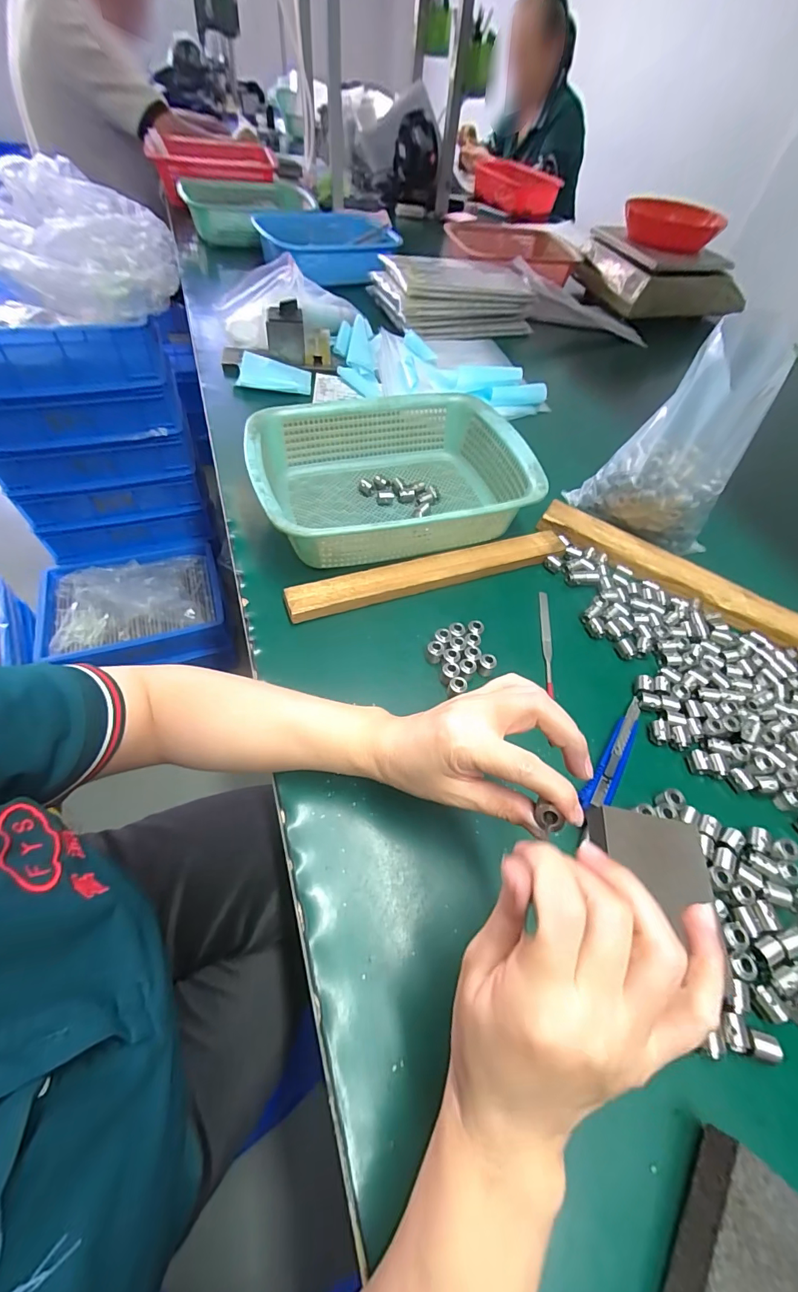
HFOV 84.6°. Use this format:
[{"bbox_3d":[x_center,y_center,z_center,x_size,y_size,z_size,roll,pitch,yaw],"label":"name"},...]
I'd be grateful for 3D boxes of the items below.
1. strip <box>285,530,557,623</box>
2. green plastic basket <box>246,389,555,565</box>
[{"bbox_3d":[0.037,-0.078,0.457,0.305,0.019,0.033,-16,58,-15],"label":"strip"},{"bbox_3d":[-0.007,-0.186,0.492,0.288,0.078,0.217,-11,57,-12],"label":"green plastic basket"}]

